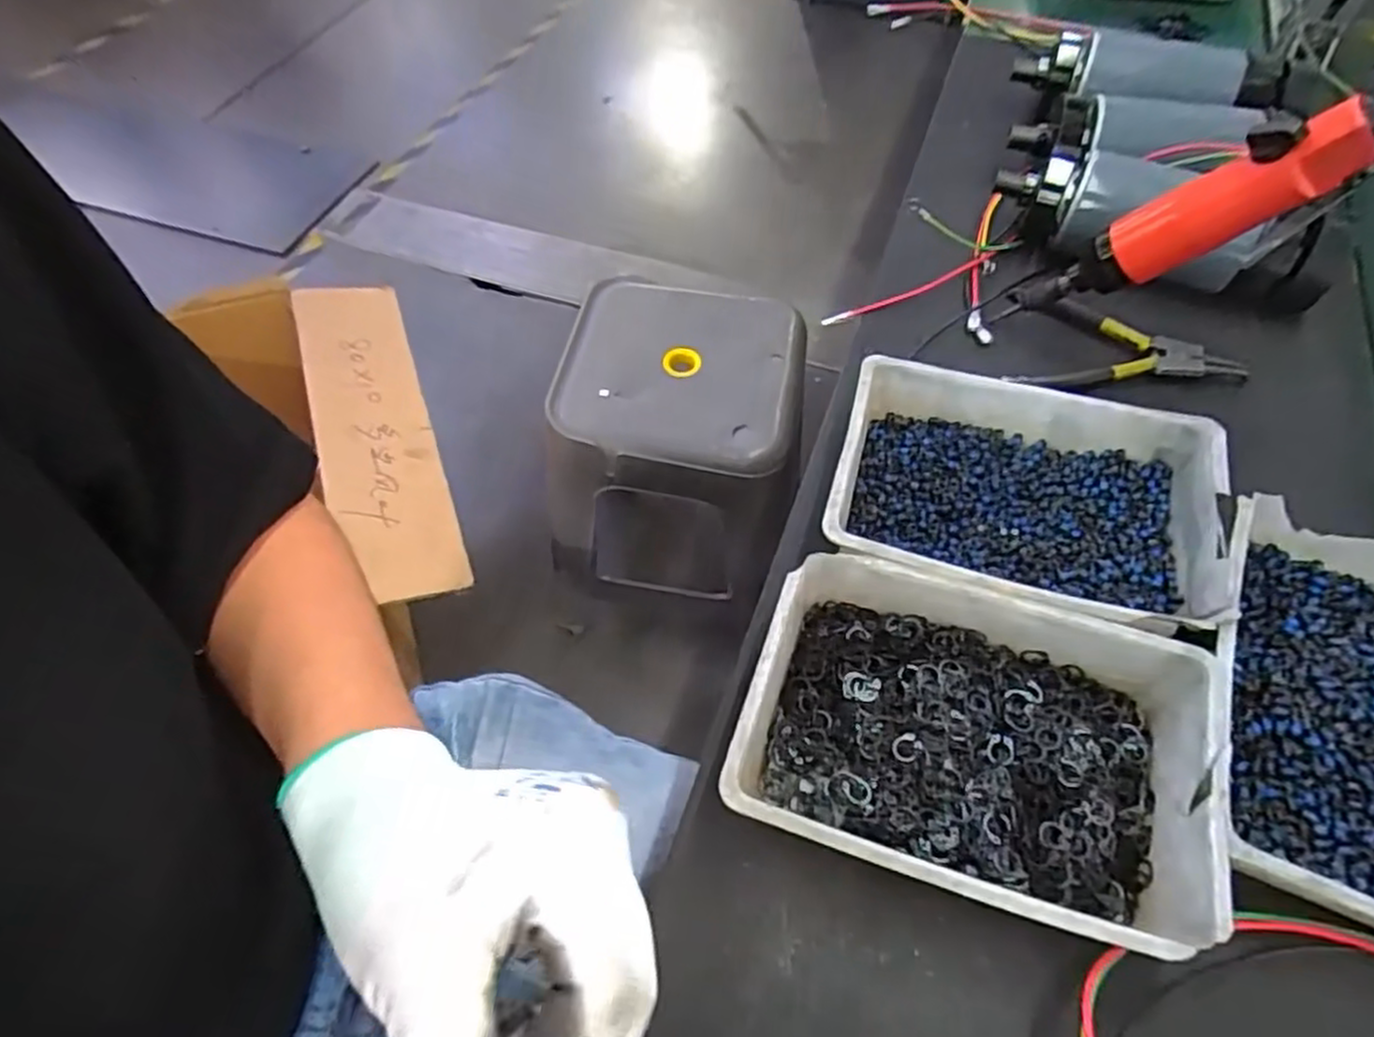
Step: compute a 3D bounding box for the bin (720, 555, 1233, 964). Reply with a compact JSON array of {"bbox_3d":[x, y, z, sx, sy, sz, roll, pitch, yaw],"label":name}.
[{"bbox_3d":[0.131,0.104,0.352,0.201,0.055,0.141,15,59,10],"label":"bin"}]

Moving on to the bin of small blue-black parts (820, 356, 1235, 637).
[{"bbox_3d":[0.187,-0.013,0.423,0.201,0.055,0.148,15,59,10],"label":"bin of small blue-black parts"}]

